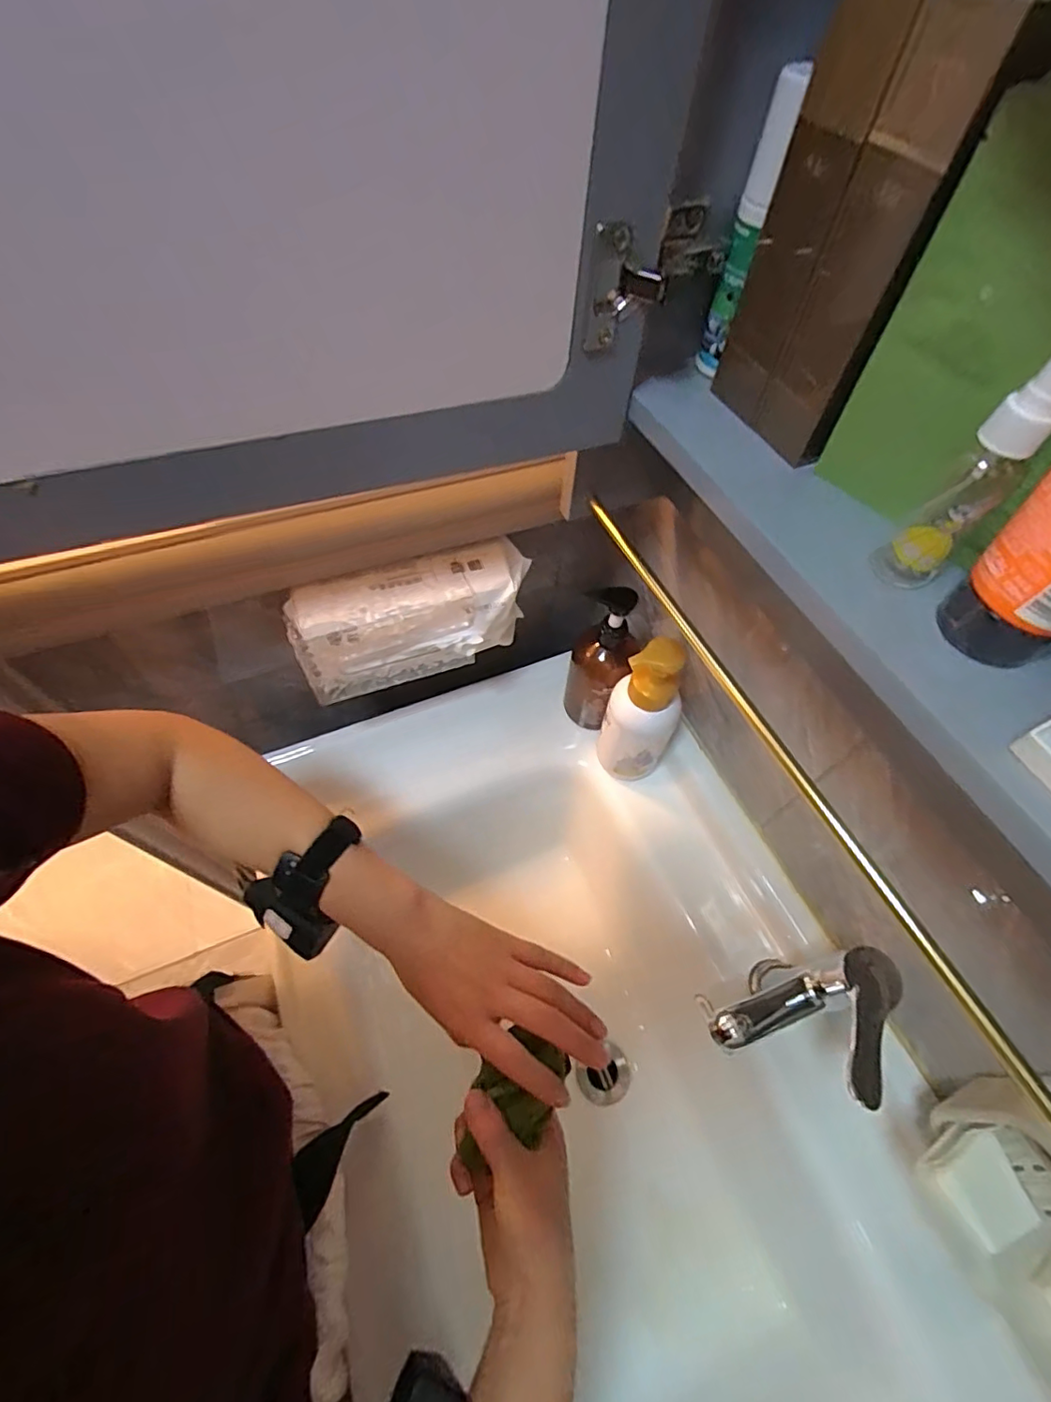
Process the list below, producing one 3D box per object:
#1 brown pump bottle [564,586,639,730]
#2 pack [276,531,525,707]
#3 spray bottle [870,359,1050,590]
[{"bbox_3d":[0.082,-0.036,0.623,0.066,0.204,0.060,14,59,6],"label":"brown pump bottle"},{"bbox_3d":[-0.109,-0.078,0.568,0.237,0.107,0.073,-18,61,-13],"label":"pack"},{"bbox_3d":[0.202,-0.096,0.253,0.025,0.117,0.026,-34,66,-21],"label":"spray bottle"}]

